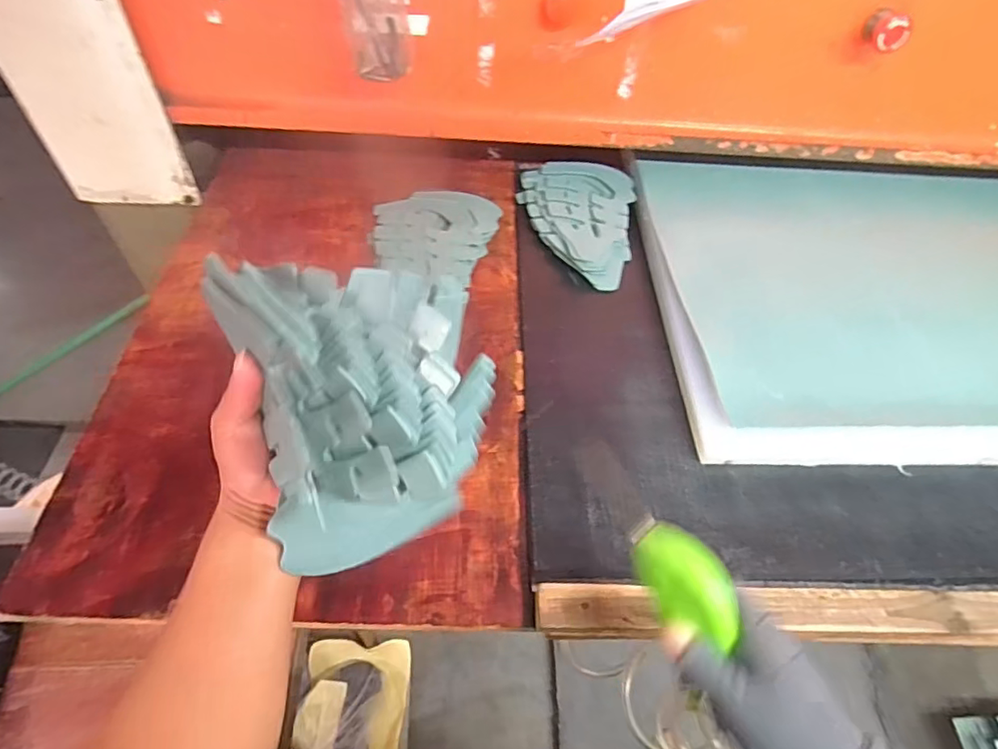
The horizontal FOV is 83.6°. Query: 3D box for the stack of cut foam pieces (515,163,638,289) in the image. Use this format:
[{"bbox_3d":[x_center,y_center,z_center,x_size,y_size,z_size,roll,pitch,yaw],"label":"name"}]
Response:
[{"bbox_3d":[0.098,-0.204,0.727,0.146,0.030,0.207,8,53,2],"label":"stack of cut foam pieces"}]

